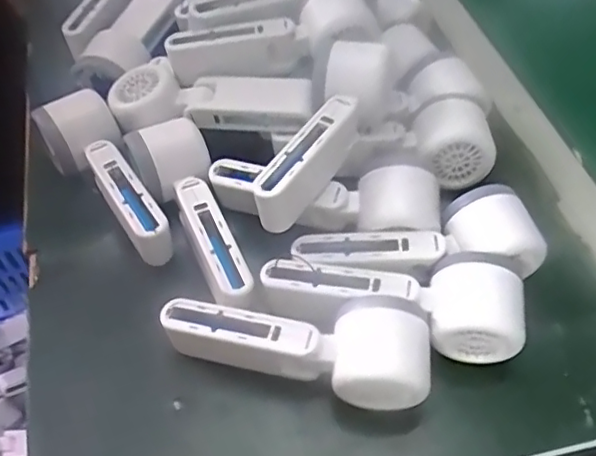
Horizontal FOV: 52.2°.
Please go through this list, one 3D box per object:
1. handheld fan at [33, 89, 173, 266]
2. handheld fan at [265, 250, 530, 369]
[{"bbox_3d":[-0.148,-0.035,0.463,0.056,0.062,0.149,-26,57,-17],"label":"handheld fan"},{"bbox_3d":[0.058,0.046,0.393,0.164,0.055,0.065,2,53,3],"label":"handheld fan"}]

